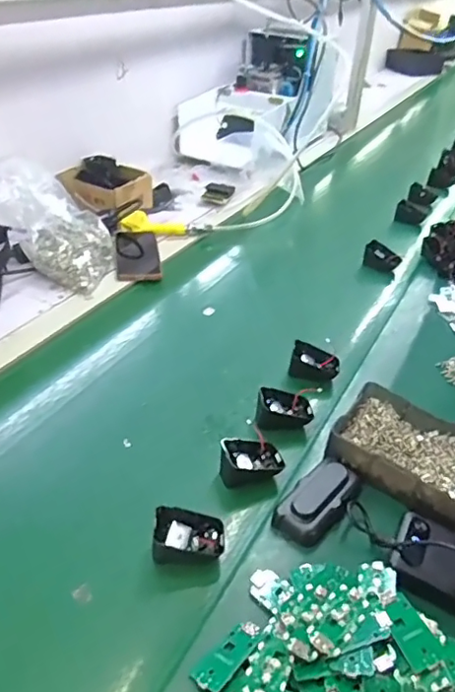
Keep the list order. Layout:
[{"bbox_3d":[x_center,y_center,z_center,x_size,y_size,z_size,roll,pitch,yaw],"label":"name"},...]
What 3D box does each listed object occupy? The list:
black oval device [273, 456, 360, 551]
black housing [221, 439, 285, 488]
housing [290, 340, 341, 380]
[{"bbox_3d":[0.092,0.152,0.568,0.058,0.027,0.103,32,44,33],"label":"black oval device"},{"bbox_3d":[0.028,0.129,0.607,0.071,0.035,0.045,0,36,-5],"label":"black housing"},{"bbox_3d":[0.121,0.024,0.759,0.064,0.037,0.046,12,37,12],"label":"housing"}]

